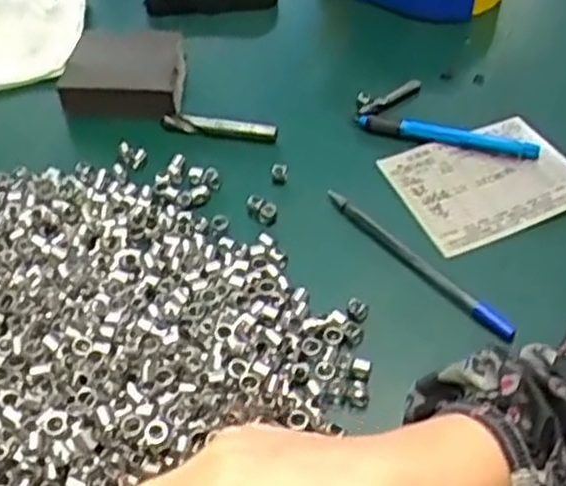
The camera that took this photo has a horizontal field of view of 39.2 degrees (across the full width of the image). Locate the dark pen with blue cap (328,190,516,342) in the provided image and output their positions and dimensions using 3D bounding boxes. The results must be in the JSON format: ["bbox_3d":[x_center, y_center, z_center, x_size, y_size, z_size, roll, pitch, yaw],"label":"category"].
[{"bbox_3d":[0.077,0.009,0.454,0.012,0.013,0.141,-32,55,-24],"label":"dark pen with blue cap"}]

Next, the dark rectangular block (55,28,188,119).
[{"bbox_3d":[-0.110,-0.122,0.556,0.083,0.019,0.081,2,48,4],"label":"dark rectangular block"}]

